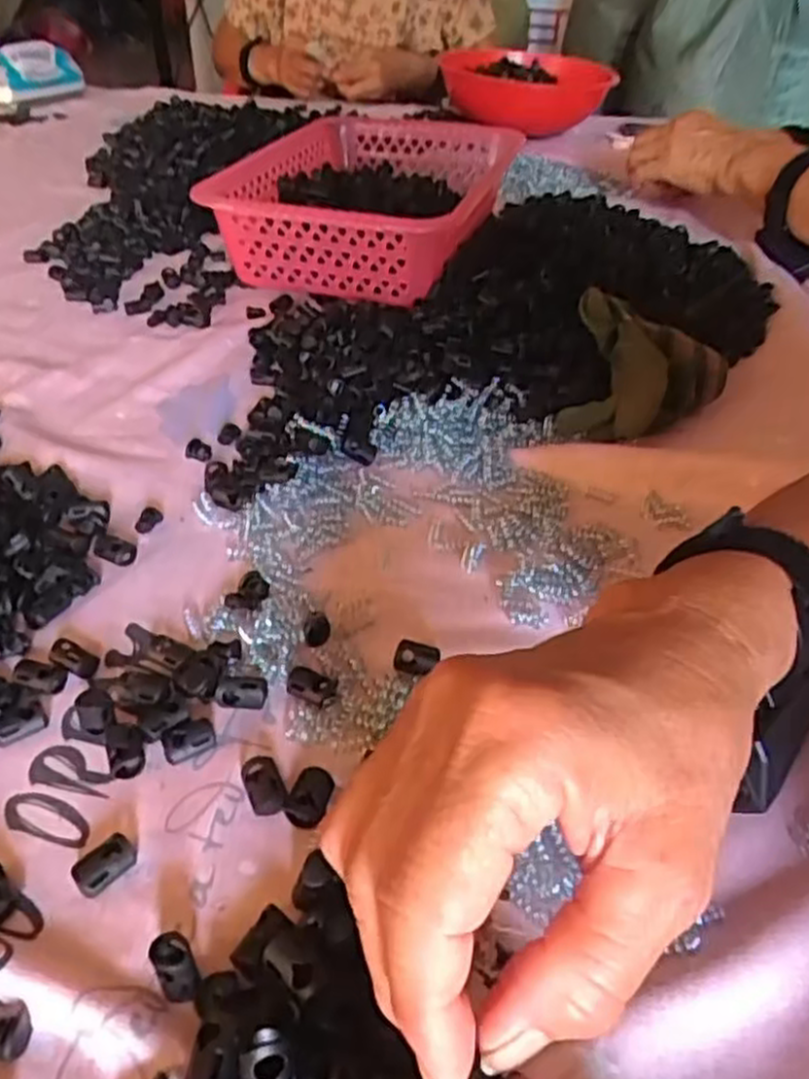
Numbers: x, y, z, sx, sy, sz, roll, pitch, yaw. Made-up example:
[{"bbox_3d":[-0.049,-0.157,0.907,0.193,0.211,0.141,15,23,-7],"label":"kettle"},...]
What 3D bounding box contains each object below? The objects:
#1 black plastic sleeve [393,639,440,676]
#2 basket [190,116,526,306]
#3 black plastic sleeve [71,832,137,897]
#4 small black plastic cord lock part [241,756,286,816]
[{"bbox_3d":[0.005,0.052,0.334,0.019,0.010,0.011,10,41,10],"label":"black plastic sleeve"},{"bbox_3d":[-0.023,-0.315,0.697,0.206,0.071,0.331,15,41,12],"label":"basket"},{"bbox_3d":[-0.103,0.111,0.263,0.013,0.008,0.020,33,49,32],"label":"black plastic sleeve"},{"bbox_3d":[-0.053,0.092,0.286,0.012,0.010,0.022,-17,43,-21],"label":"small black plastic cord lock part"}]

